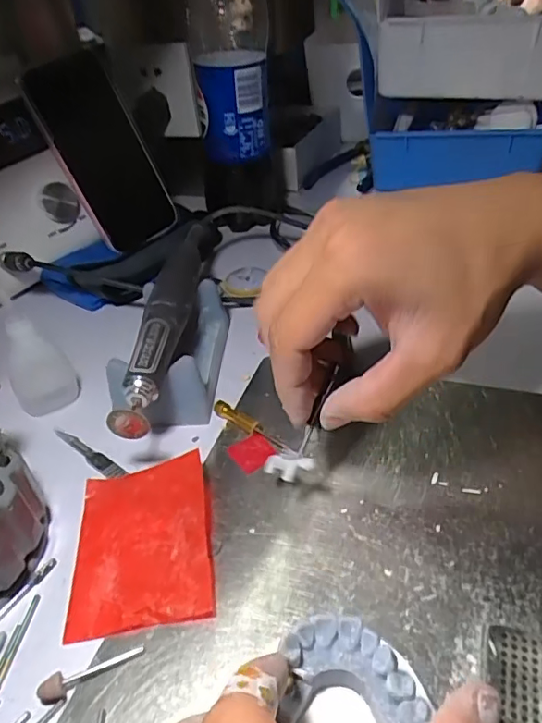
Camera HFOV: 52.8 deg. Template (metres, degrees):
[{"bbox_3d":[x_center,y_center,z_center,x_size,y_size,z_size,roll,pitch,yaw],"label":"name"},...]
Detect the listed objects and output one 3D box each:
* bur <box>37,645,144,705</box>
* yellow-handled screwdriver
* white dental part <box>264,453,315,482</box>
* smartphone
[{"bbox_3d":[-0.072,0.124,0.220,0.041,0.006,0.009,-19,40,-16],"label":"bur"},{"bbox_3d":[-0.012,0.037,0.318,0.056,0.008,0.009,24,47,33],"label":"yellow-handled screwdriver"},{"bbox_3d":[0.008,0.051,0.266,0.031,0.004,0.013,-2,68,47],"label":"white dental part"},{"bbox_3d":[-0.138,-0.178,0.460,0.084,0.151,0.012,-41,23,-32],"label":"smartphone"}]

